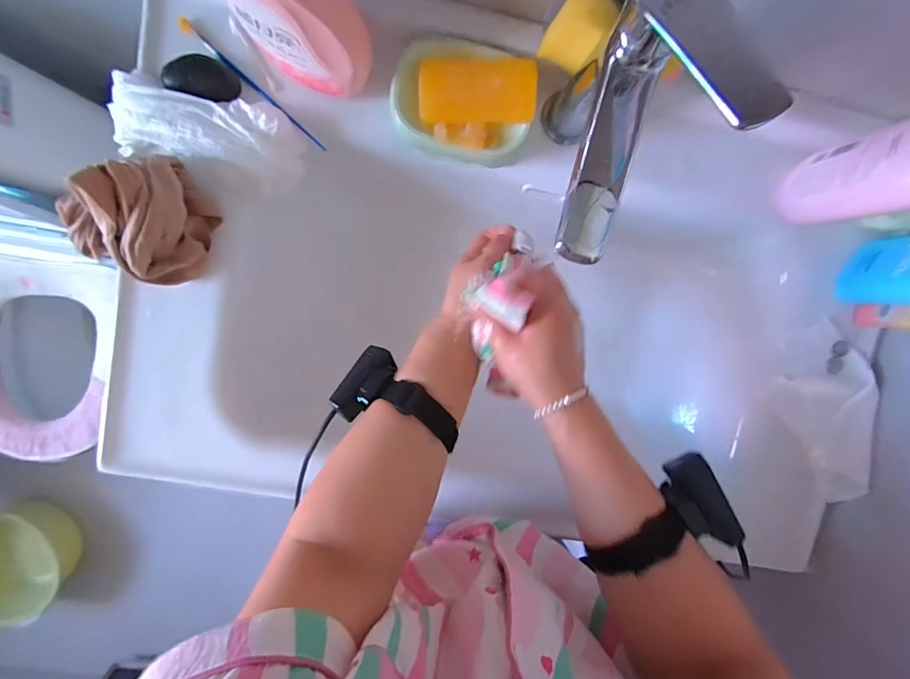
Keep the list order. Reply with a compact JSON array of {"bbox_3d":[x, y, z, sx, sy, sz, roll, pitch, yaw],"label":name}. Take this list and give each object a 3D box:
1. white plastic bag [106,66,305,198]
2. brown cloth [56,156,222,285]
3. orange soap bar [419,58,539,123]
[{"bbox_3d":[-0.231,-0.184,0.369,0.158,0.035,0.077,13,97,-3],"label":"white plastic bag"},{"bbox_3d":[-0.272,-0.093,0.353,0.114,0.085,0.086,-38,97,3],"label":"brown cloth"},{"bbox_3d":[0.020,-0.222,0.366,0.102,0.022,0.049,2,119,1],"label":"orange soap bar"}]

